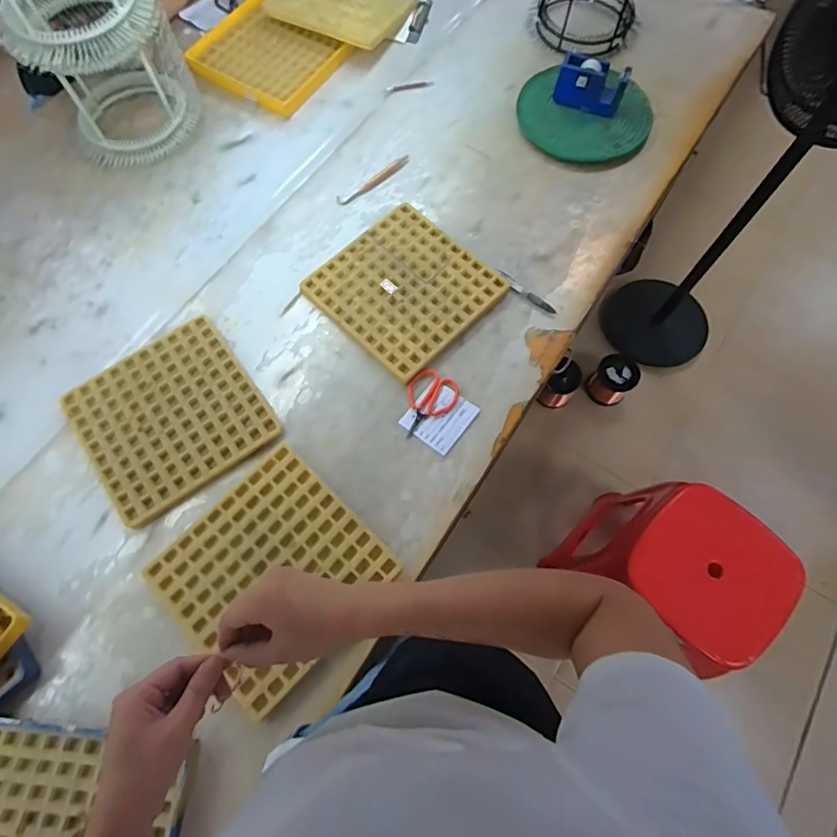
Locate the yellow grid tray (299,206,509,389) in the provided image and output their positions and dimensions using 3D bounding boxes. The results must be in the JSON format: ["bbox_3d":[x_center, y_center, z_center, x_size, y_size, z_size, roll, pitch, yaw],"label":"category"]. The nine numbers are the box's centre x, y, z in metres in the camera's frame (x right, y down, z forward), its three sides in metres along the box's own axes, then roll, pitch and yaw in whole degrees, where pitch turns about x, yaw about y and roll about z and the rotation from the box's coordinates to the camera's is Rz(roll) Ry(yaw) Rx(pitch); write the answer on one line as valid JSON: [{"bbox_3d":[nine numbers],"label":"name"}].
[{"bbox_3d":[-0.024,-0.225,0.842,0.264,0.019,0.254,43,76,15],"label":"yellow grid tray"}]

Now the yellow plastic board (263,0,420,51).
[{"bbox_3d":[-0.164,-0.906,1.064,0.269,0.032,0.224,19,68,6],"label":"yellow plastic board"}]

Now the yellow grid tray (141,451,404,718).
[{"bbox_3d":[-0.201,0.207,0.677,0.258,0.019,0.259,43,76,15],"label":"yellow grid tray"}]

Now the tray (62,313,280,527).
[{"bbox_3d":[-0.385,-0.003,0.764,0.261,0.025,0.258,-36,73,-11],"label":"tray"}]

